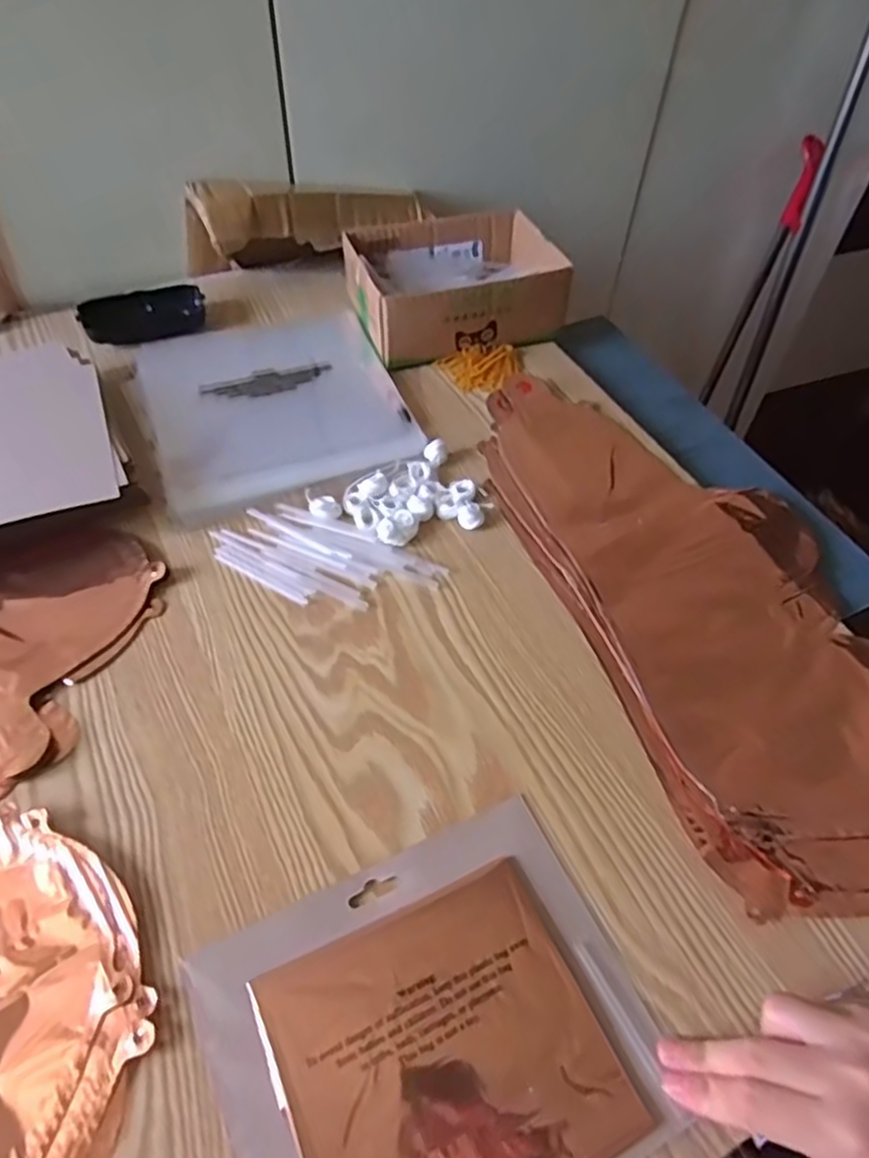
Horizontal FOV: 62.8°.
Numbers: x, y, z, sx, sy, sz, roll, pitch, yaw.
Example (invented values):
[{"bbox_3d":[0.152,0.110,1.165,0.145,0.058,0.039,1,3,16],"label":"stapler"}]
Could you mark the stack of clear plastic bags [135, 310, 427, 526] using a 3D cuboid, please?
[{"bbox_3d":[-0.139,-0.159,0.610,0.201,0.009,0.228,-17,55,-15],"label":"stack of clear plastic bags"}]

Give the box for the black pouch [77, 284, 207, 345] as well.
[{"bbox_3d":[-0.269,-0.248,0.660,0.107,0.026,0.043,-16,55,-15],"label":"black pouch"}]

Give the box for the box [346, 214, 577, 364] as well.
[{"bbox_3d":[0.017,-0.277,0.671,0.188,0.064,0.140,-10,53,-10],"label":"box"}]

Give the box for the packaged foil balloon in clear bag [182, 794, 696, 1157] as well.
[{"bbox_3d":[0.000,0.212,0.333,0.191,0.011,0.161,-20,56,-18],"label":"packaged foil balloon in clear bag"}]

